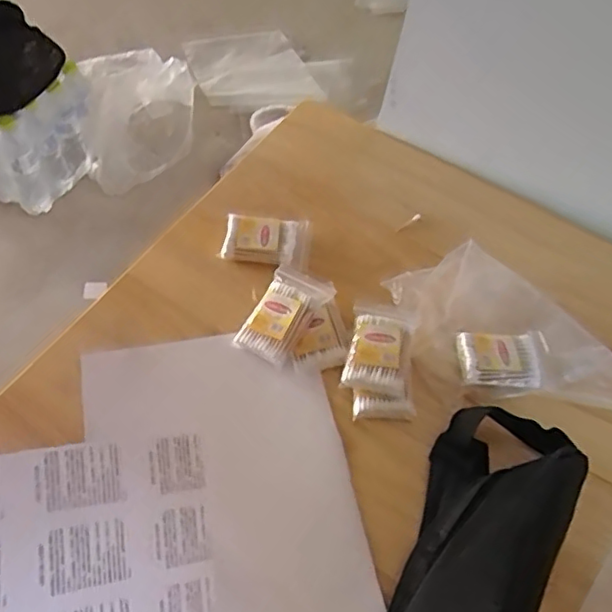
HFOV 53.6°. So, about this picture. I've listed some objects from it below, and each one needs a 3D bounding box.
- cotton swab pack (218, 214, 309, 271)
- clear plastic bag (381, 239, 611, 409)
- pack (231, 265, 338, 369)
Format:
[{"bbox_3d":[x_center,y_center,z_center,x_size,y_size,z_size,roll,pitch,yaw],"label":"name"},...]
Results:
[{"bbox_3d":[-0.044,-0.072,0.650,0.088,0.014,0.064,6,56,0],"label":"cotton swab pack"},{"bbox_3d":[0.188,0.033,0.596,0.163,0.030,0.217,-26,62,-20],"label":"clear plastic bag"},{"bbox_3d":[-0.020,0.005,0.597,0.061,0.028,0.103,27,58,14],"label":"pack"}]

